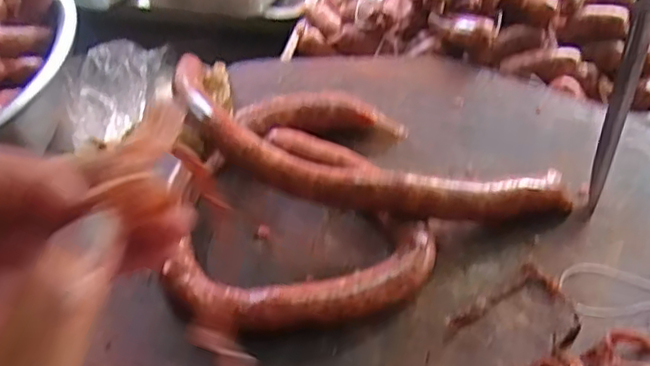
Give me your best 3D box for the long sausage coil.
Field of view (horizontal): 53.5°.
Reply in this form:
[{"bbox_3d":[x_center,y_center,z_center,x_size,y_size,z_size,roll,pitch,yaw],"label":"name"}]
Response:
[{"bbox_3d":[0.027,-0.007,0.413,0.241,0.045,0.207,-4,46,-2],"label":"long sausage coil"}]

